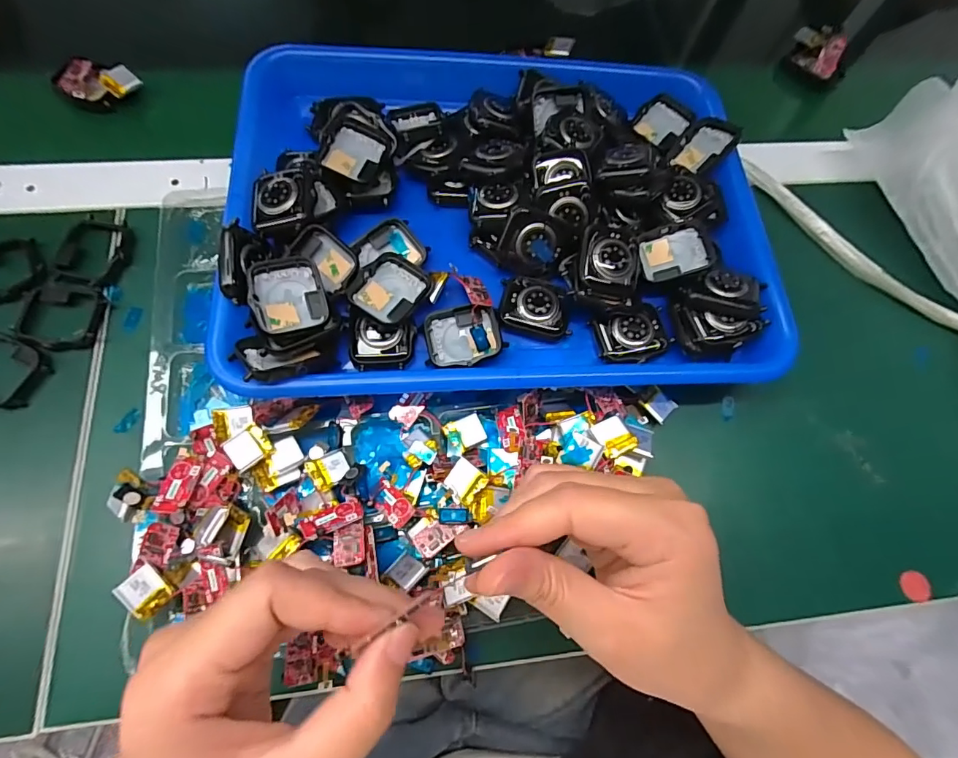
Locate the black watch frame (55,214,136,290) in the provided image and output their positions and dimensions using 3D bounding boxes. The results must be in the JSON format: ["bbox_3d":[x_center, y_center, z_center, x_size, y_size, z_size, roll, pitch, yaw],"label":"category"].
[{"bbox_3d":[-0.238,-0.078,0.291,0.039,0.009,0.048,8,69,-1],"label":"black watch frame"}]

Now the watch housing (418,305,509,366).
[{"bbox_3d":[-0.009,-0.025,0.270,0.044,0.014,0.035,-12,71,-9],"label":"watch housing"}]

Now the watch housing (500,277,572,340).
[{"bbox_3d":[0.034,-0.042,0.281,0.043,0.007,0.033,16,69,1],"label":"watch housing"}]

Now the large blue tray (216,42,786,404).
[{"bbox_3d":[0.016,-0.121,0.301,0.316,0.041,0.260,-3,69,-4],"label":"large blue tray"}]

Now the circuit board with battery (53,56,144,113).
[{"bbox_3d":[-0.276,-0.214,0.339,0.047,0.015,0.043,40,72,10],"label":"circuit board with battery"}]

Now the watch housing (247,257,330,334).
[{"bbox_3d":[-0.102,-0.045,0.252,0.035,0.013,0.040,-15,72,-10],"label":"watch housing"}]

